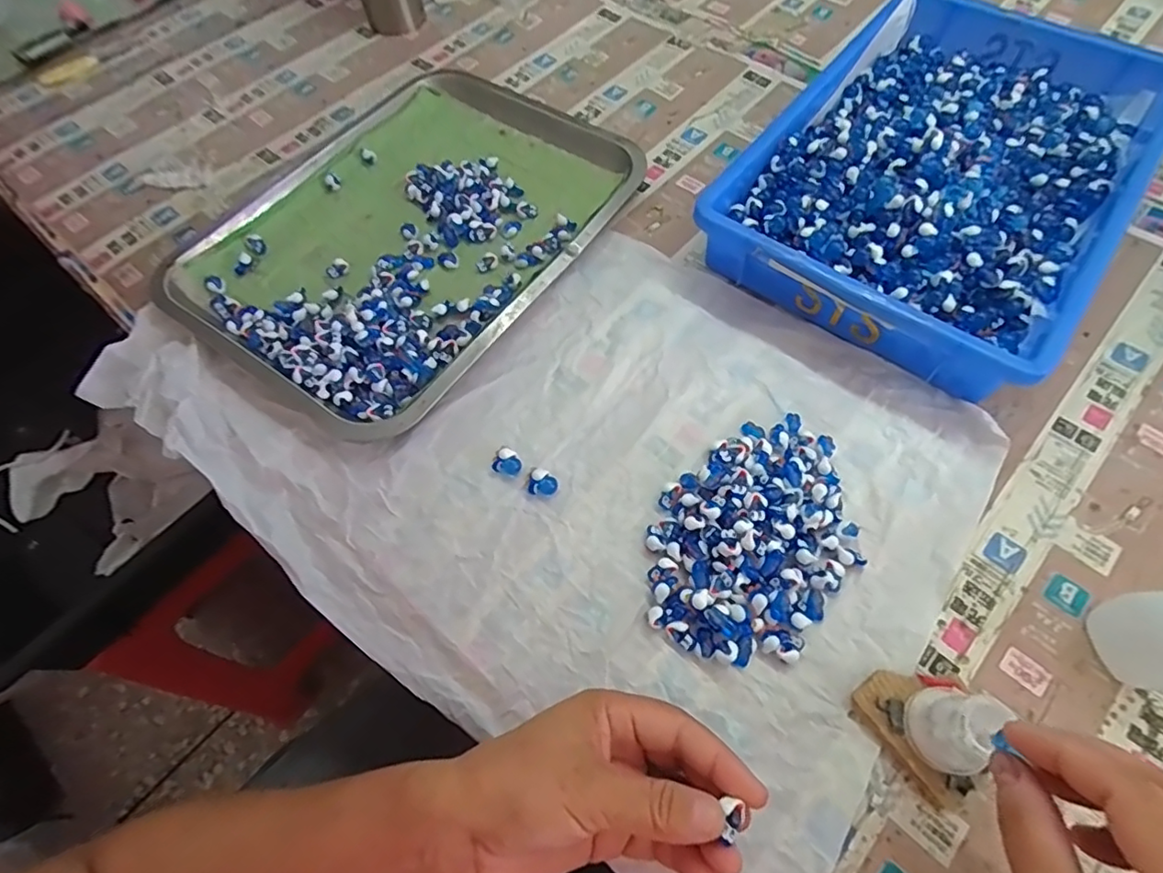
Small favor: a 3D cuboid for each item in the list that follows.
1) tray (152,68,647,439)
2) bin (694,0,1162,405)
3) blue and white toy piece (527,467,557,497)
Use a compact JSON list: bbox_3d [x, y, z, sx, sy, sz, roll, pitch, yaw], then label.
[{"bbox_3d":[-0.140,-0.176,0.475,0.263,0.029,0.339,30,69,17],"label":"tray"},{"bbox_3d":[0.288,-0.216,0.453,0.240,0.066,0.375,34,70,19],"label":"bin"},{"bbox_3d":[-0.025,0.030,0.371,0.018,0.009,0.016,1,64,4],"label":"blue and white toy piece"}]

